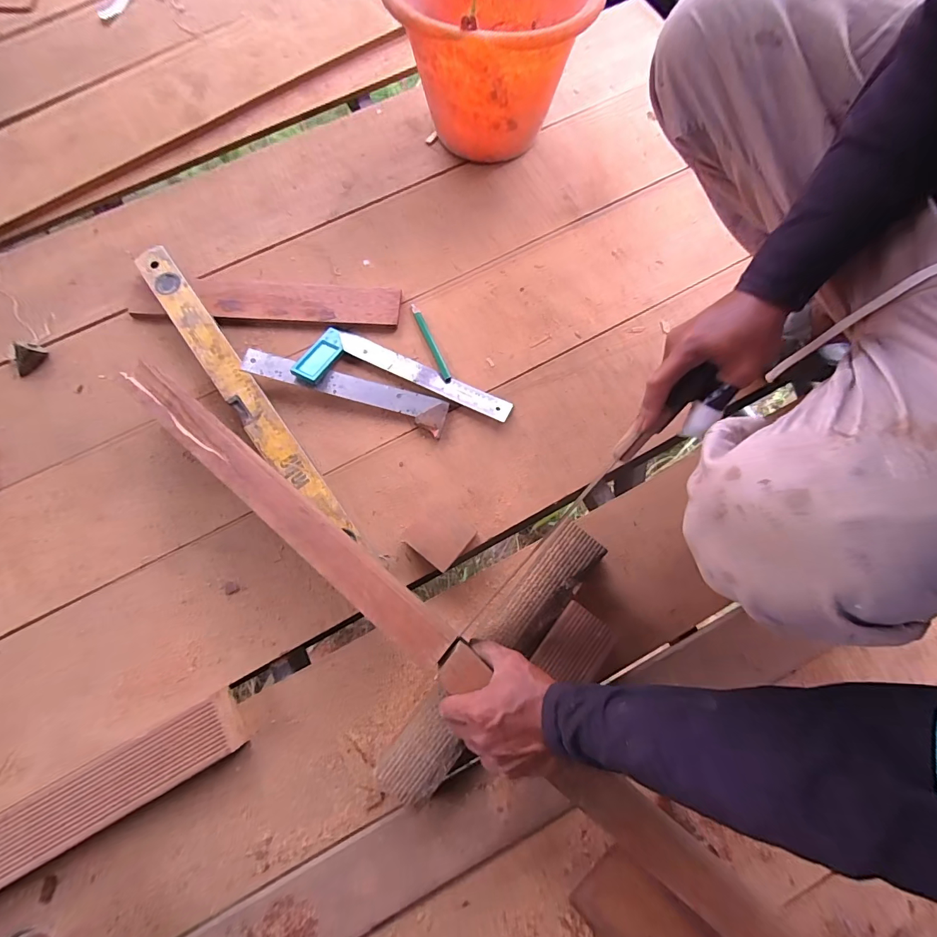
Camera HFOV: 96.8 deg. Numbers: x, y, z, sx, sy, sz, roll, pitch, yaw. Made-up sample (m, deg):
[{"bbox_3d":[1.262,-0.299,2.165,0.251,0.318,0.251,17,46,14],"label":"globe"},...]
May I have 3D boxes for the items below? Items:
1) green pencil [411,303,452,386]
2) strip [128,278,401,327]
[{"bbox_3d":[-0.057,-0.193,0.638,0.012,0.004,0.141,-23,78,-6],"label":"green pencil"},{"bbox_3d":[-0.314,-0.259,0.644,0.411,0.017,0.070,3,77,0],"label":"strip"}]

